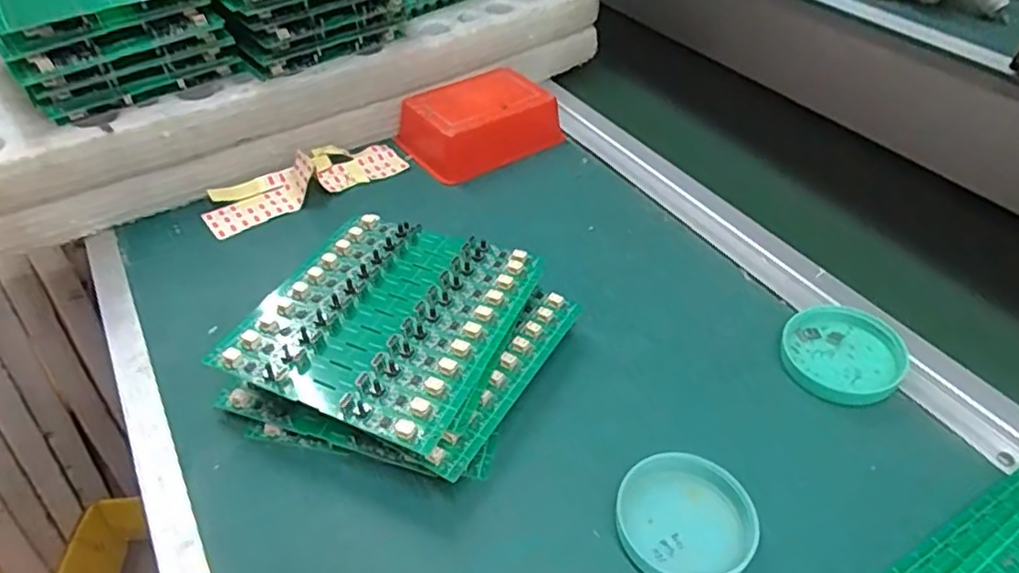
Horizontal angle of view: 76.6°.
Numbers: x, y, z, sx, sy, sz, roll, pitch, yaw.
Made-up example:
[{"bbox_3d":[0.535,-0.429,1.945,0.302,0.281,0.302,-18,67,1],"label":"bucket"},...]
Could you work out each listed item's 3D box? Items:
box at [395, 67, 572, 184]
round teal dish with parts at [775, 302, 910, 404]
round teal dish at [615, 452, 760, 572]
[{"bbox_3d":[-0.028,-0.144,0.559,0.123,0.042,0.090,-29,50,-26],"label":"box"},{"bbox_3d":[0.197,0.038,0.384,0.064,0.014,0.065,0,44,0],"label":"round teal dish with parts"},{"bbox_3d":[0.085,0.112,0.312,0.064,0.010,0.062,0,44,0],"label":"round teal dish"}]

